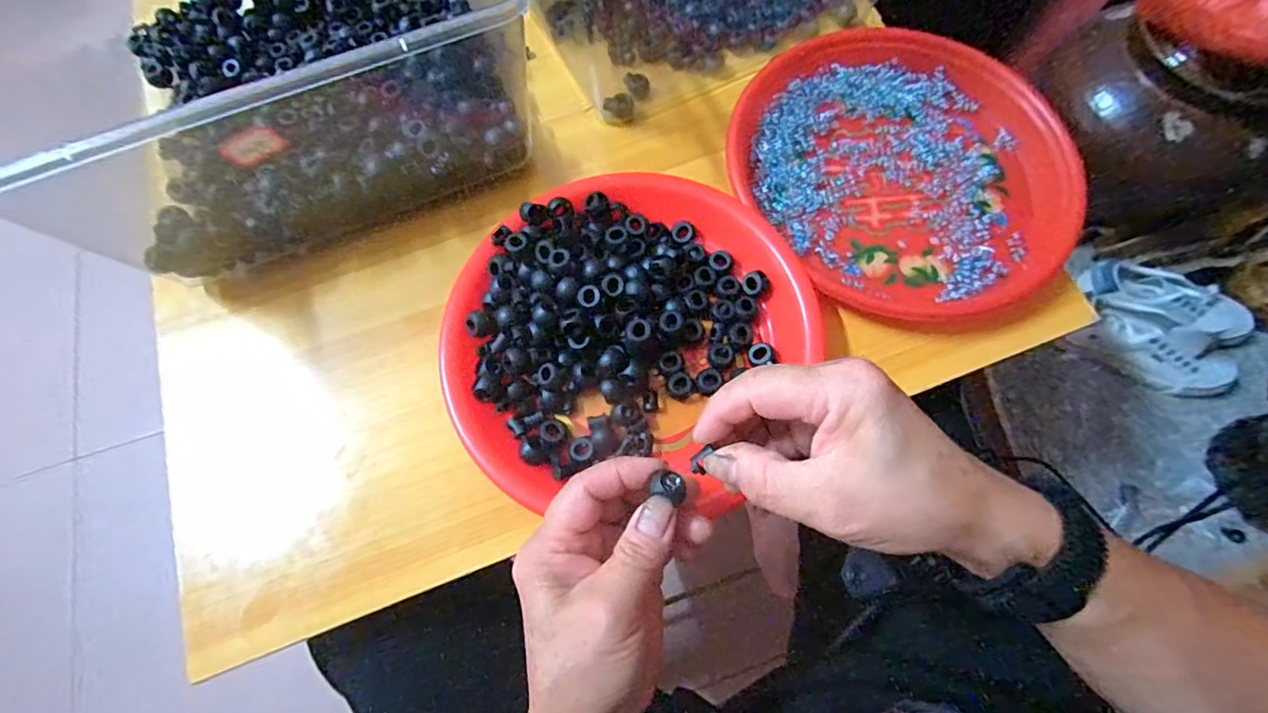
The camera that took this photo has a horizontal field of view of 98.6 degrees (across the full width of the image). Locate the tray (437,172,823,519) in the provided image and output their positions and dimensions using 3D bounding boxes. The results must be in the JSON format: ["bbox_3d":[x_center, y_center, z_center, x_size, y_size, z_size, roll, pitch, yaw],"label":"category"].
[{"bbox_3d":[-0.007,-0.015,0.345,0.206,0.035,0.223,0,70,1],"label":"tray"}]

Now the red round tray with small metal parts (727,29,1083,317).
[{"bbox_3d":[0.189,-0.137,0.394,0.221,0.030,0.236,0,70,1],"label":"red round tray with small metal parts"}]

